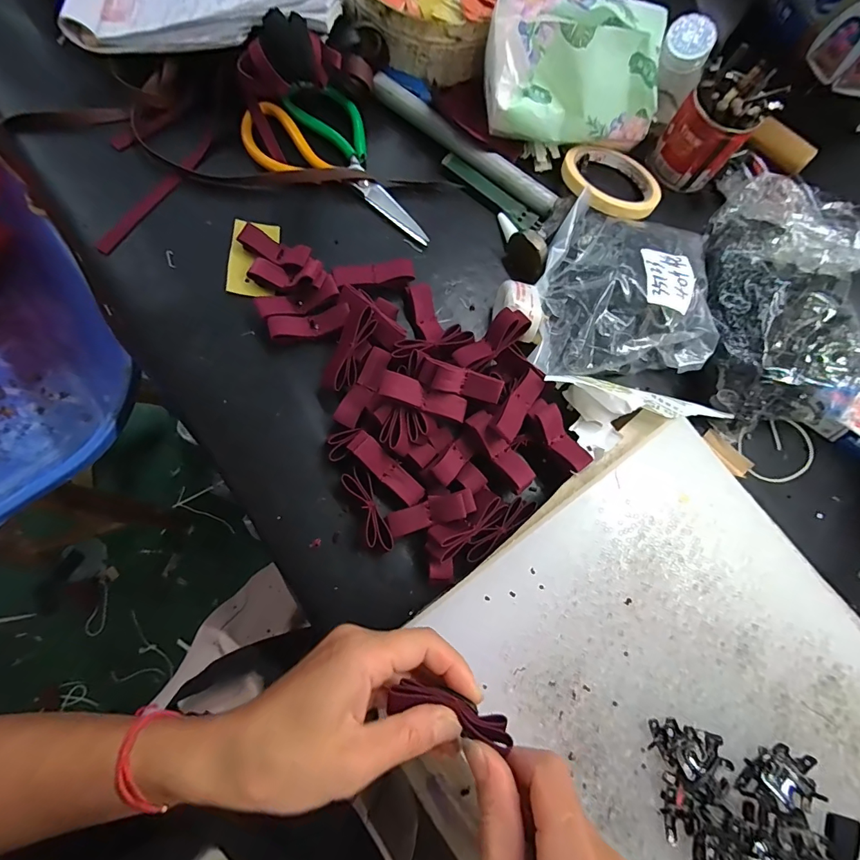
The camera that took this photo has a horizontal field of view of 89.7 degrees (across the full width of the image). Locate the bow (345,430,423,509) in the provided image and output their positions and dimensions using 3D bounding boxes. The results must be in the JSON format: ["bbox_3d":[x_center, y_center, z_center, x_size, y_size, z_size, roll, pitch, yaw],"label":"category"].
[{"bbox_3d":[-0.030,0.028,0.310,0.064,0.011,0.017,46,76,-15],"label":"bow"}]

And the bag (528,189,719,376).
[{"bbox_3d":[0.161,-0.116,0.359,0.143,0.047,0.158,8,75,-4],"label":"bag"}]

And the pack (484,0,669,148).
[{"bbox_3d":[0.125,-0.306,0.371,0.154,0.083,0.084,7,75,-4],"label":"pack"}]

